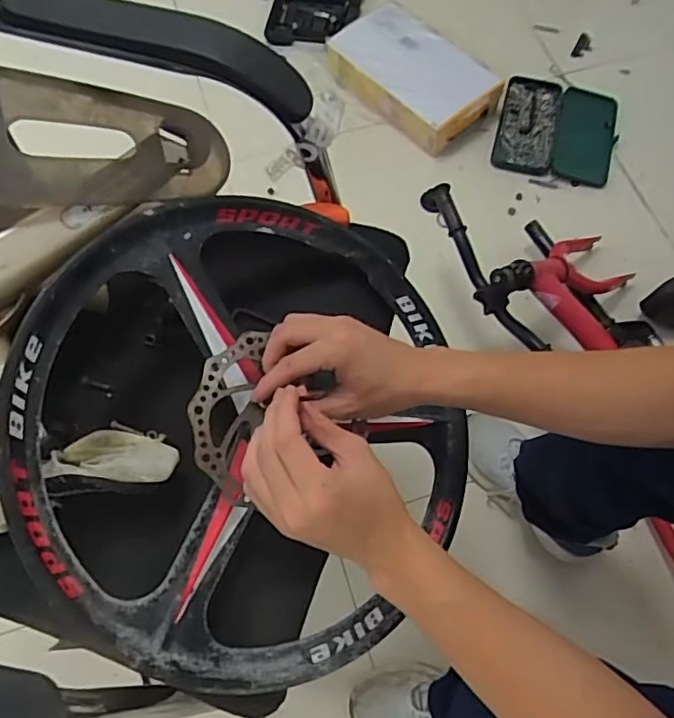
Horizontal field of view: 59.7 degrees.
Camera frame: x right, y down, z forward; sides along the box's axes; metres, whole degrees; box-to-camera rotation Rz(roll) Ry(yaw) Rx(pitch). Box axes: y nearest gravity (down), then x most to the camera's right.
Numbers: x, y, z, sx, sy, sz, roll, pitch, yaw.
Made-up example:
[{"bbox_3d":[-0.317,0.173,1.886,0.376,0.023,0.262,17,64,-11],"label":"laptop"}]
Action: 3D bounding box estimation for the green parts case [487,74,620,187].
[{"bbox_3d":[0.478,-0.499,1.272,0.247,0.026,0.255,11,67,7],"label":"green parts case"}]

